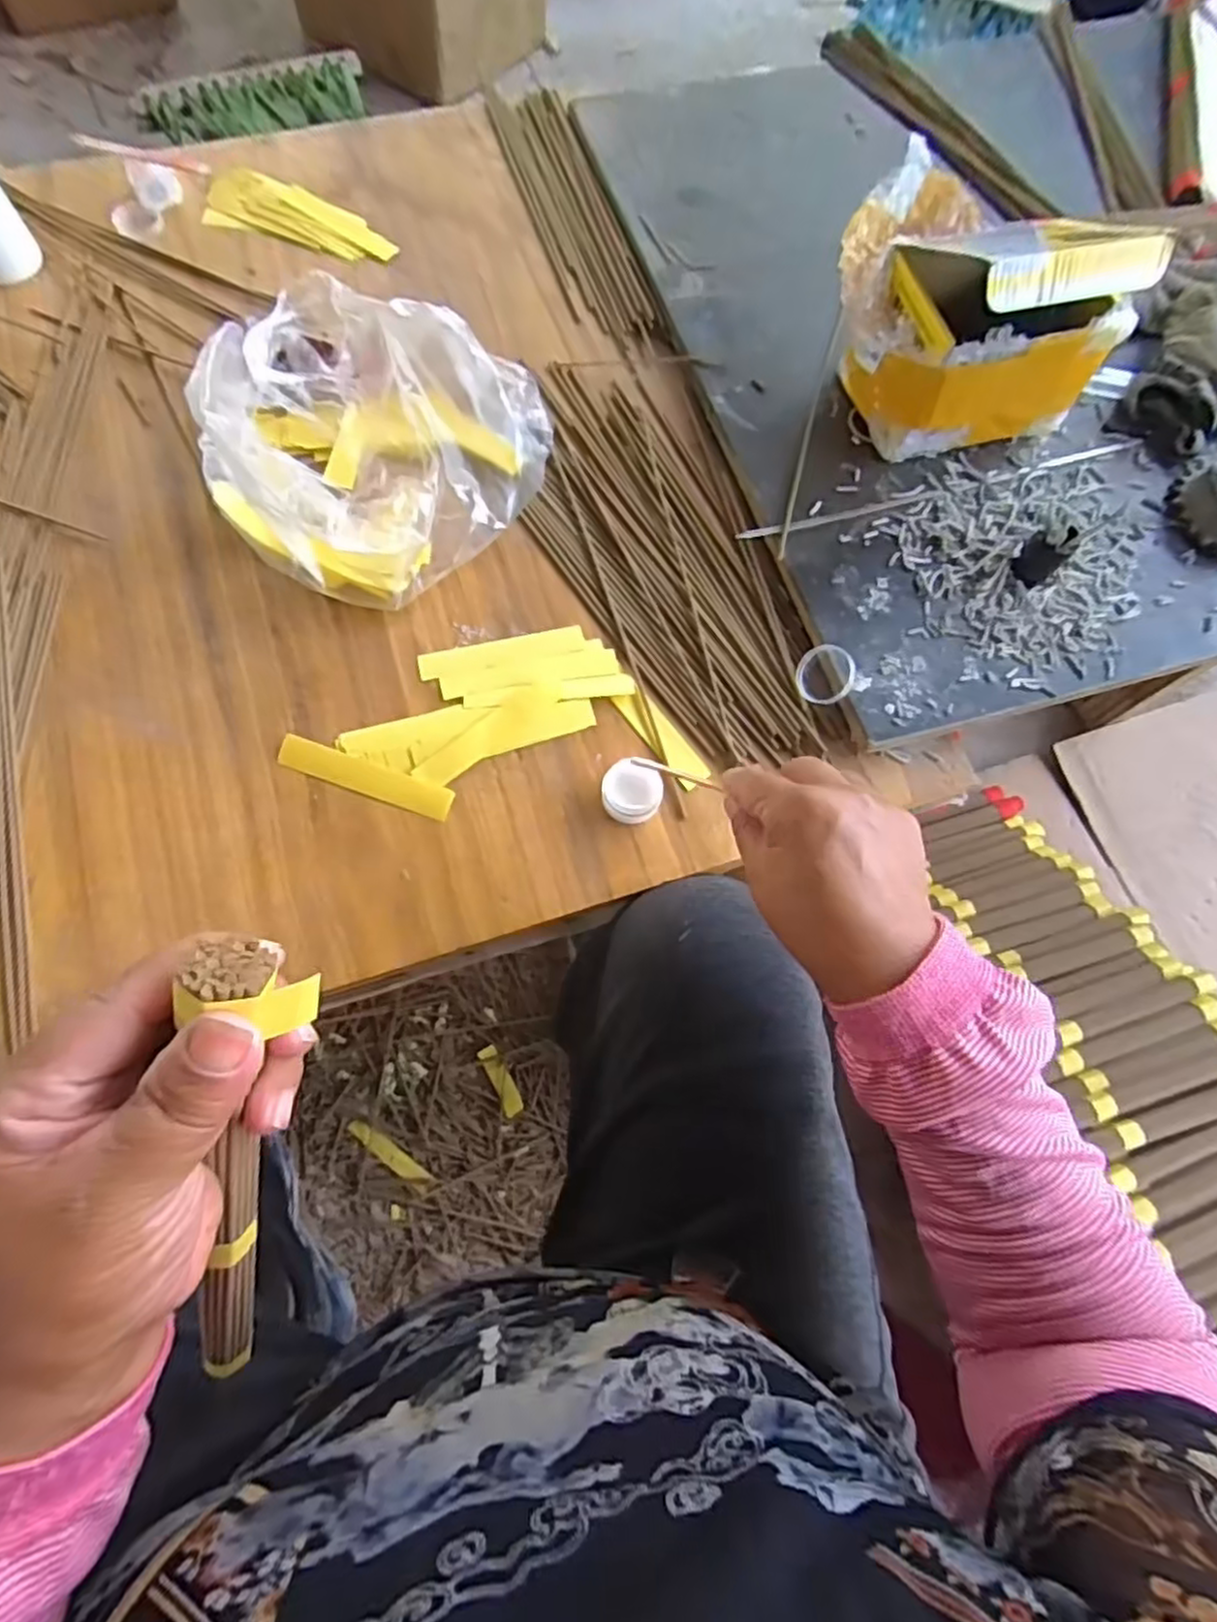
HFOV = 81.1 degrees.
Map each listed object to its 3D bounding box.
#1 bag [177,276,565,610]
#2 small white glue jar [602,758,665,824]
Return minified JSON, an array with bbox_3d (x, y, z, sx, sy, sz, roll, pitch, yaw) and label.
[{"bbox_3d":[-0.164,-0.264,0.482,0.208,0.086,0.228,30,72,9],"label":"bag"},{"bbox_3d":[0.014,-0.011,0.442,0.037,0.014,0.034,0,70,-1],"label":"small white glue jar"}]

